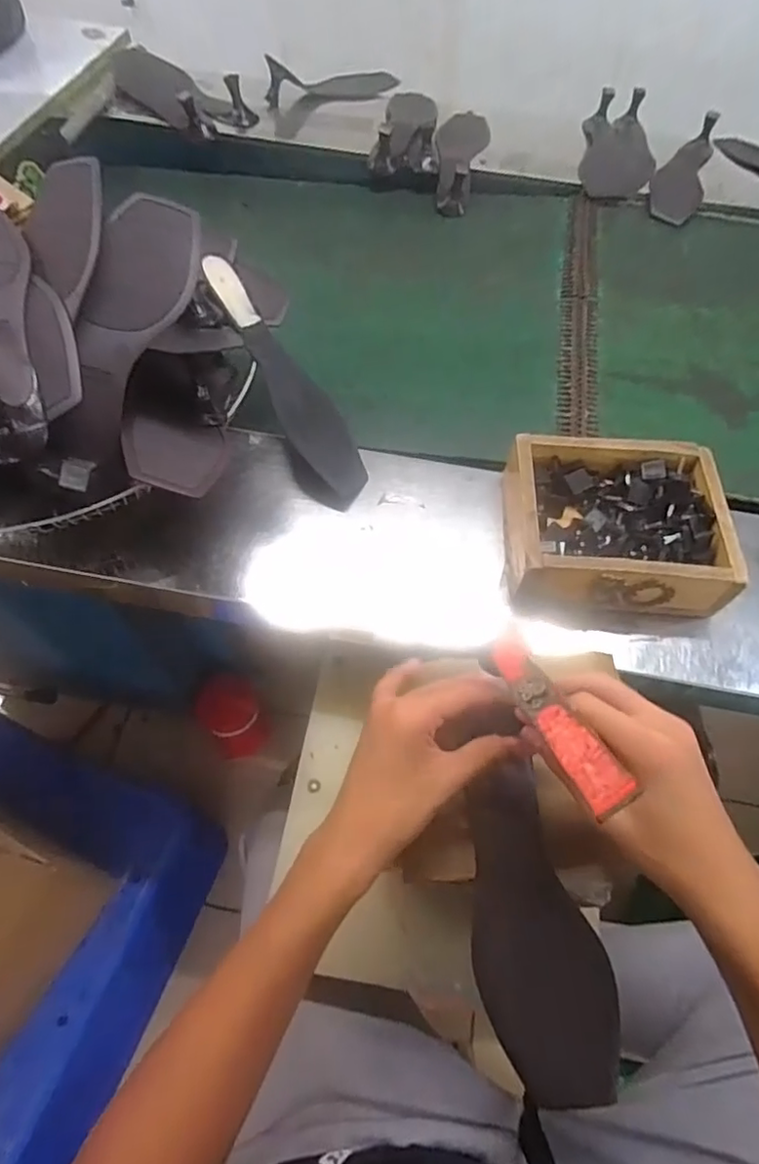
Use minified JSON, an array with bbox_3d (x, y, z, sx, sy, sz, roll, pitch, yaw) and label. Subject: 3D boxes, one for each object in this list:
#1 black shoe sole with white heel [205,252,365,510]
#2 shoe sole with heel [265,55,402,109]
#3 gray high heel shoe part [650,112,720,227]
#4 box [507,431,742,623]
[{"bbox_3d":[-0.089,-0.193,0.569,0.060,0.026,0.256,-32,94,-19],"label":"black shoe sole with white heel"},{"bbox_3d":[-0.081,-0.848,0.992,0.236,0.056,0.082,-15,61,-11],"label":"shoe sole with heel"},{"bbox_3d":[0.468,-0.635,0.903,0.075,0.032,0.228,19,69,9],"label":"gray high heel shoe part"},{"bbox_3d":[0.210,-0.047,0.536,0.183,0.075,0.175,3,59,0],"label":"box"}]

